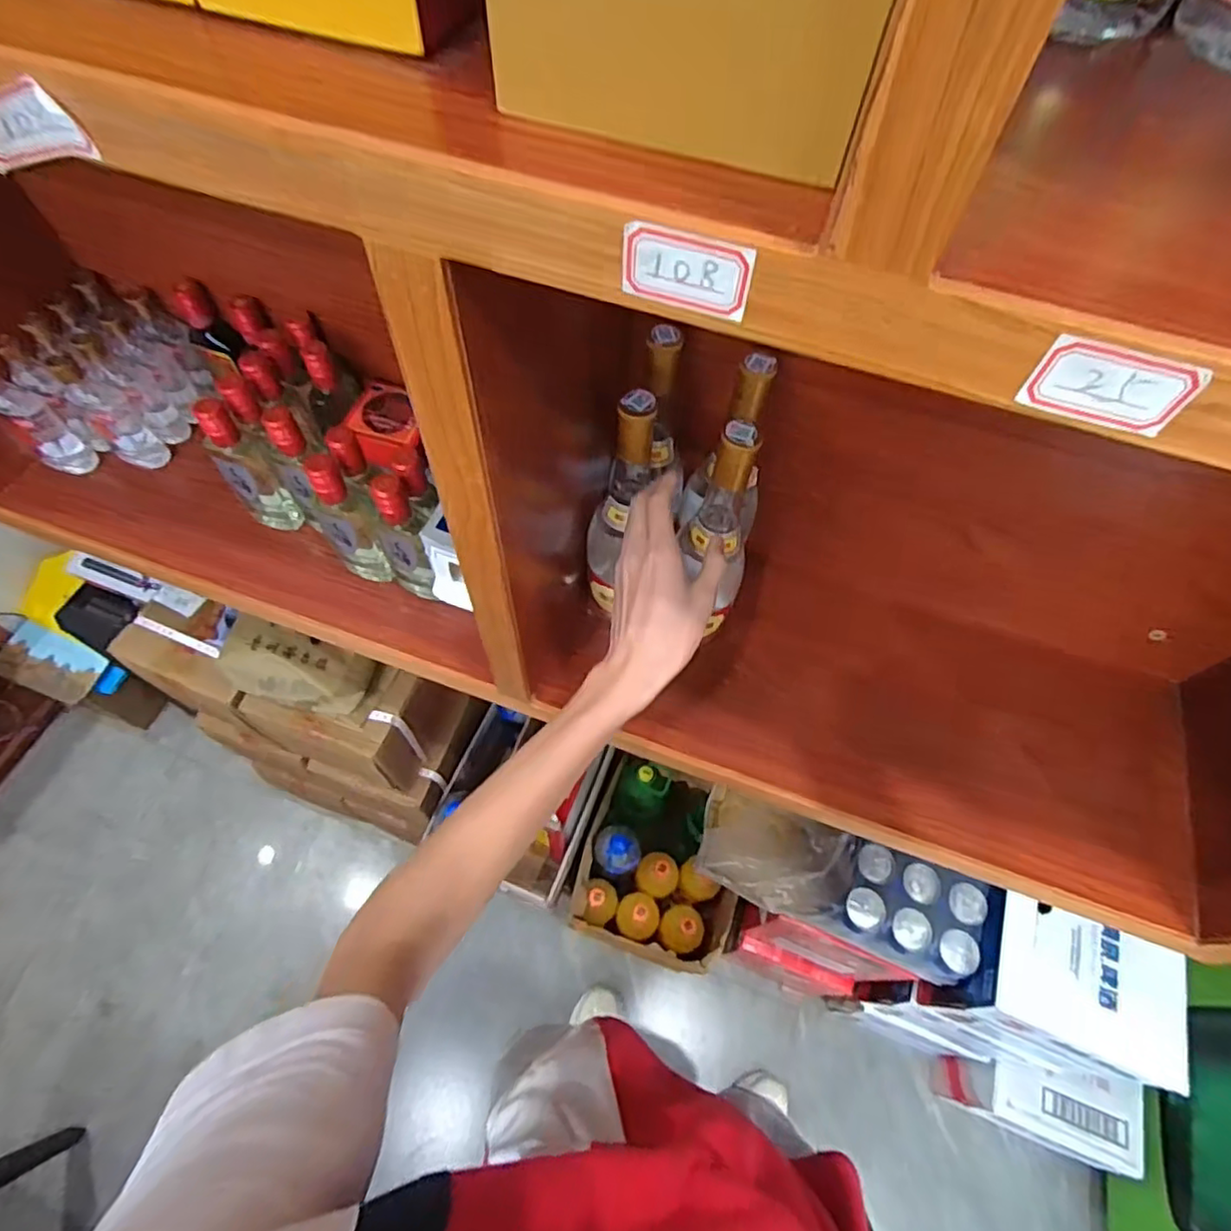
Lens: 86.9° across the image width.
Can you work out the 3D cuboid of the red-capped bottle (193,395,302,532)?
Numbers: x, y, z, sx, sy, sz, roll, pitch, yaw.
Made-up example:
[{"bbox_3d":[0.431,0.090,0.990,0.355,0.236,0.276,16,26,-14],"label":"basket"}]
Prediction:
[{"bbox_3d":[-0.371,-0.145,0.661,0.046,0.156,0.050,-38,69,-21],"label":"red-capped bottle"}]

